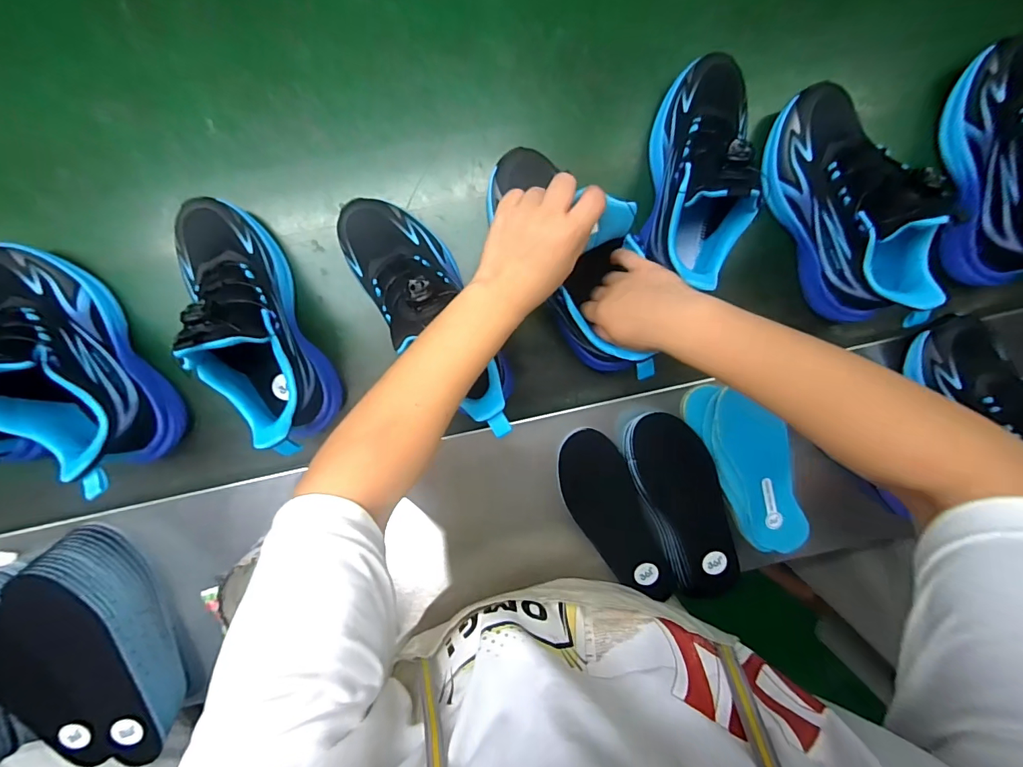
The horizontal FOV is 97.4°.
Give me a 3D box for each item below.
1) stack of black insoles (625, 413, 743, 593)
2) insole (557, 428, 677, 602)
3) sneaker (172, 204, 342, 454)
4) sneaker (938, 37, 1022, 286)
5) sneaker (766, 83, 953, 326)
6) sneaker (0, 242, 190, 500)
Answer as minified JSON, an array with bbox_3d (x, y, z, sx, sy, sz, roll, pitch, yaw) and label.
[{"bbox_3d":[0.191,0.131,0.498,0.082,0.028,0.213,-24,99,4],"label":"stack of black insoles"},{"bbox_3d":[0.113,0.152,0.504,0.076,0.015,0.211,-22,98,11],"label":"insole"},{"bbox_3d":[-0.243,-0.056,0.410,0.081,0.142,0.242,-20,86,-2],"label":"sneaker"},{"bbox_3d":[0.526,-0.222,0.442,0.086,0.128,0.246,-3,98,-2],"label":"sneaker"},{"bbox_3d":[0.339,-0.174,0.441,0.081,0.129,0.247,-25,86,-1],"label":"sneaker"},{"bbox_3d":[-0.419,-0.017,0.405,0.093,0.139,0.242,-30,98,0],"label":"sneaker"}]

